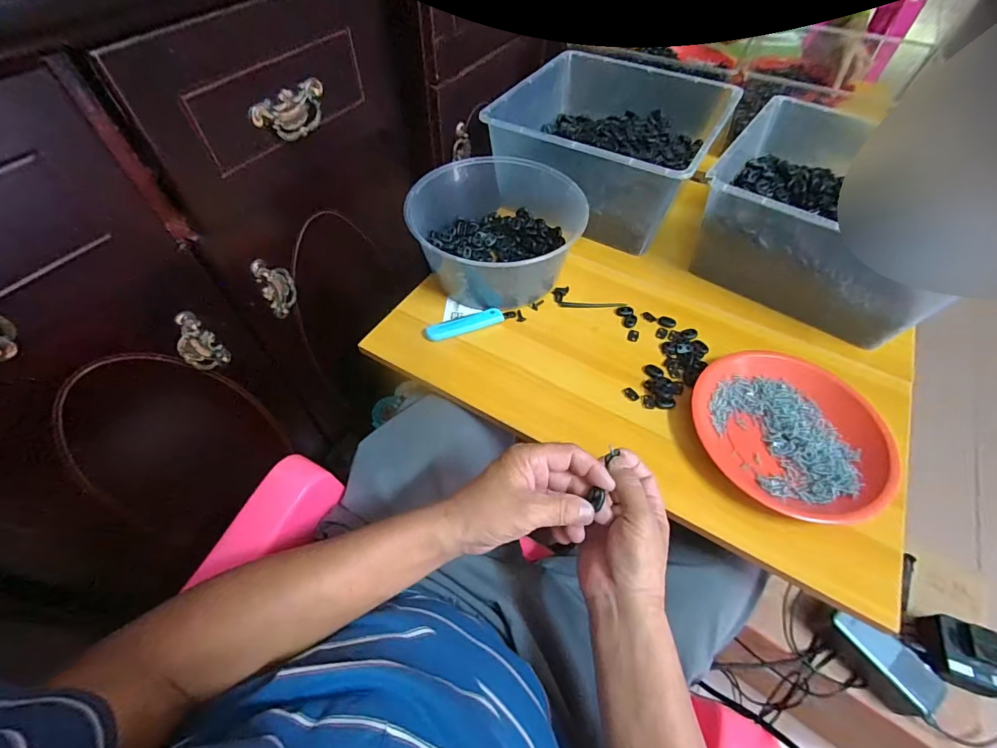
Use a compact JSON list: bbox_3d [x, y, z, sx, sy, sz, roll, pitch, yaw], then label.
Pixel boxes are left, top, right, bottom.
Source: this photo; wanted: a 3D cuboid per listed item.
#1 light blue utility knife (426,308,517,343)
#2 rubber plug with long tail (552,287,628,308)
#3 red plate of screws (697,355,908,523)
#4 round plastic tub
[{"bbox_3d":[-0.036,-0.067,0.558,0.116,0.013,0.024,-19,57,-14],"label":"light blue utility knife"},{"bbox_3d":[0.122,-0.100,0.588,0.095,0.008,0.032,8,55,4],"label":"rubber plug with long tail"},{"bbox_3d":[0.309,0.058,0.460,0.165,0.034,0.193,-34,62,-22],"label":"red plate of screws"},{"bbox_3d":[0.002,-0.195,0.592,0.200,0.099,0.199,1,55,-1],"label":"round plastic tub"}]

